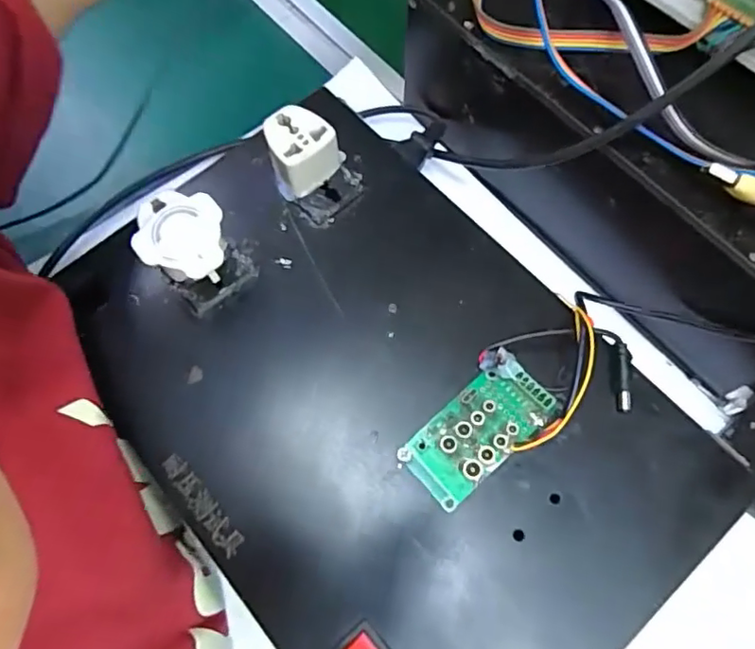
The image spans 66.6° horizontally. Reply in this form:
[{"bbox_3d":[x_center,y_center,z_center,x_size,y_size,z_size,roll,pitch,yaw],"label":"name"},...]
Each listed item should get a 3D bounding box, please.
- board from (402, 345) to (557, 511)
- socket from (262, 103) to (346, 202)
[{"bbox_3d":[0.050,0.053,0.292,0.074,0.022,0.041,-42,72,-17],"label":"board"},{"bbox_3d":[-0.044,-0.104,0.346,0.041,0.036,0.038,-22,67,-9],"label":"socket"}]

